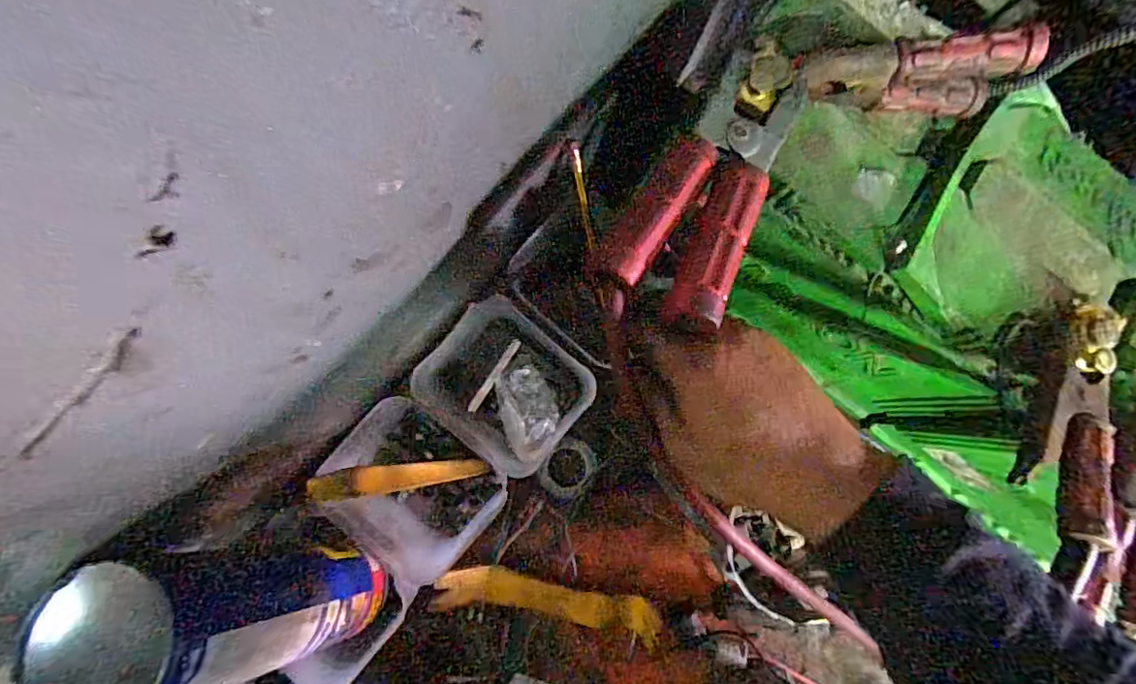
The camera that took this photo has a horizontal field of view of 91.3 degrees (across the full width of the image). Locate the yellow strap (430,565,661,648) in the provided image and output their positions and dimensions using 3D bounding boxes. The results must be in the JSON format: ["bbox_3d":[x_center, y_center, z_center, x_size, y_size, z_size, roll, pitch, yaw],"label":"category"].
[{"bbox_3d":[-0.014,0.198,0.422,0.171,0.020,0.030,15,90,-9],"label":"yellow strap"}]

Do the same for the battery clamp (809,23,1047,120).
[{"bbox_3d":[0.191,-0.149,0.314,0.112,0.052,0.025,3,89,7],"label":"battery clamp"}]

